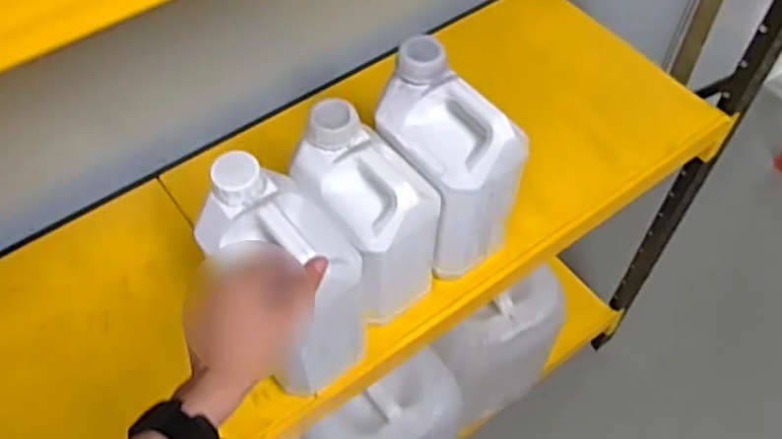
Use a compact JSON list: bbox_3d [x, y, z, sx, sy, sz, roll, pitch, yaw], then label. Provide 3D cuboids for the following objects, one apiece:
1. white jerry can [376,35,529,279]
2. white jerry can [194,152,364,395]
[{"bbox_3d":[0.056,-0.057,0.777,0.097,0.222,0.151,-32,61,-20],"label":"white jerry can"},{"bbox_3d":[-0.097,0.059,0.708,0.107,0.251,0.141,-39,64,-24],"label":"white jerry can"}]

